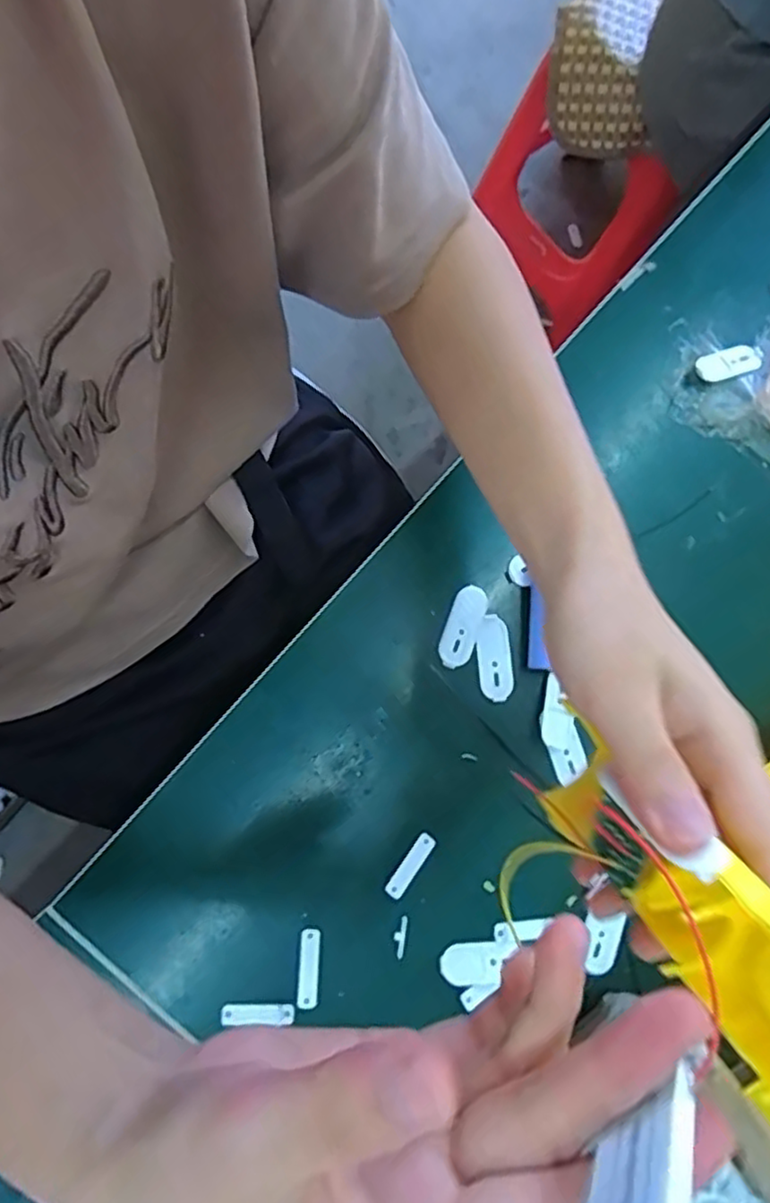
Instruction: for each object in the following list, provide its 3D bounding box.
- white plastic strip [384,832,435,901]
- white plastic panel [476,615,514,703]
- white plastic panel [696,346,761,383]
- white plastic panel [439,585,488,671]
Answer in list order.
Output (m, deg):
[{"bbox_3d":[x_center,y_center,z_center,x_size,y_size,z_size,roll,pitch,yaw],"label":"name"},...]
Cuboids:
[{"bbox_3d":[0.014,0.149,0.377,0.011,0.004,0.038,34,68,14],"label":"white plastic strip"},{"bbox_3d":[0.066,0.034,0.402,0.020,0.004,0.050,-5,81,-8],"label":"white plastic panel"},{"bbox_3d":[0.228,-0.158,0.448,0.044,0.004,0.021,-16,83,-9],"label":"white plastic panel"},{"bbox_3d":[0.047,0.016,0.405,0.020,0.010,0.049,21,79,-3],"label":"white plastic panel"}]

